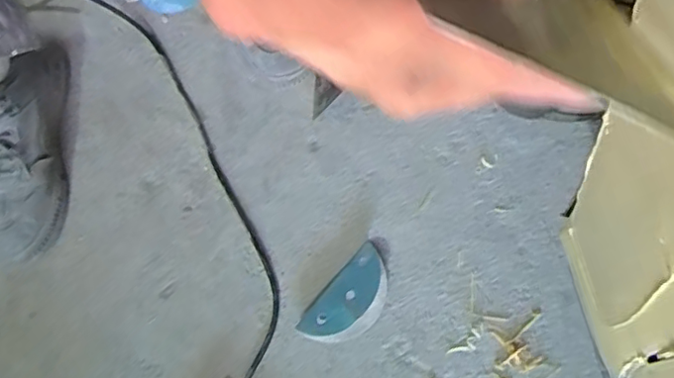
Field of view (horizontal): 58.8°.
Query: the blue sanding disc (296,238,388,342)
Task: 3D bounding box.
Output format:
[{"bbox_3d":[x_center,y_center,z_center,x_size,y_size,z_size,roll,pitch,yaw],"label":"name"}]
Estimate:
[{"bbox_3d":[0.015,0.119,0.630,0.061,0.024,0.112,40,85,13],"label":"blue sanding disc"}]

